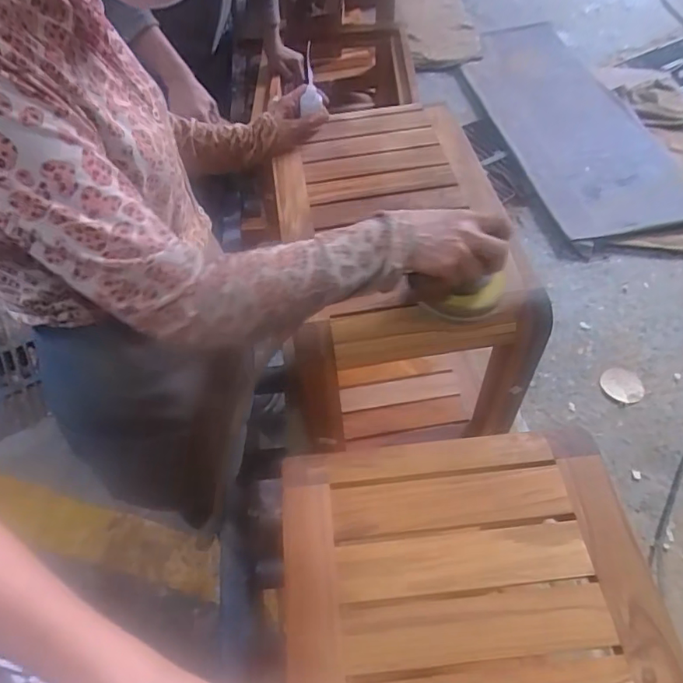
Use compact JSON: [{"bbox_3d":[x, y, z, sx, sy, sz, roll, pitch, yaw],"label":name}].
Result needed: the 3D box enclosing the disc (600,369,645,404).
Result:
[{"bbox_3d":[0.807,0.124,1.508,0.114,0.011,0.104,-1,52,2],"label":"disc"}]

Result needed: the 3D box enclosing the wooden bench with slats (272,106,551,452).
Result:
[{"bbox_3d":[0.073,-0.079,0.848,0.291,0.362,0.447,-9,51,-3],"label":"wooden bench with slats"}]

